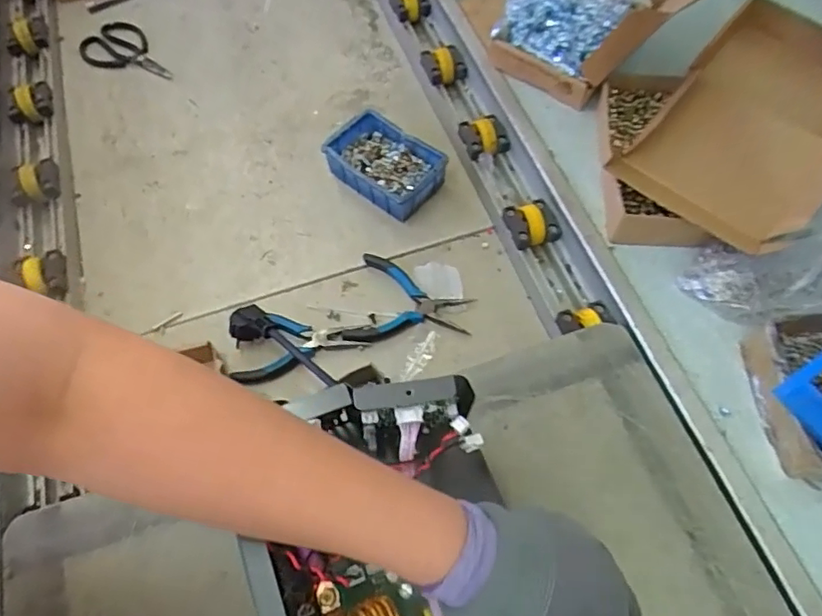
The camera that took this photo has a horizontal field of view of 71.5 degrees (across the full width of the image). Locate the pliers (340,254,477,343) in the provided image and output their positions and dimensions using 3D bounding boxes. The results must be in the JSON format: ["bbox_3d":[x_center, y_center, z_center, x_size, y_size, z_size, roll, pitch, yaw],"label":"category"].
[{"bbox_3d":[0.001,-0.002,0.667,0.137,0.010,0.111,10,64,6],"label":"pliers"}]

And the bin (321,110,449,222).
[{"bbox_3d":[-0.034,-0.184,0.741,0.146,0.050,0.096,34,69,17],"label":"bin"}]

